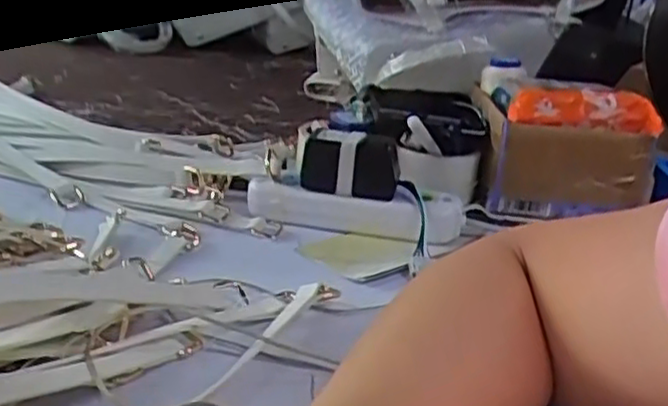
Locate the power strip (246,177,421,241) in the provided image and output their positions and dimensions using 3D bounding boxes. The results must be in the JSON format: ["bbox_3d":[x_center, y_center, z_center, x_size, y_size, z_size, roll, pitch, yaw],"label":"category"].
[{"bbox_3d":[-0.002,0.004,0.575,0.140,0.031,0.027,9,21,6],"label":"power strip"}]

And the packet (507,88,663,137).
[{"bbox_3d":[0.218,-0.083,0.628,0.127,0.032,0.032,6,20,0],"label":"packet"}]

